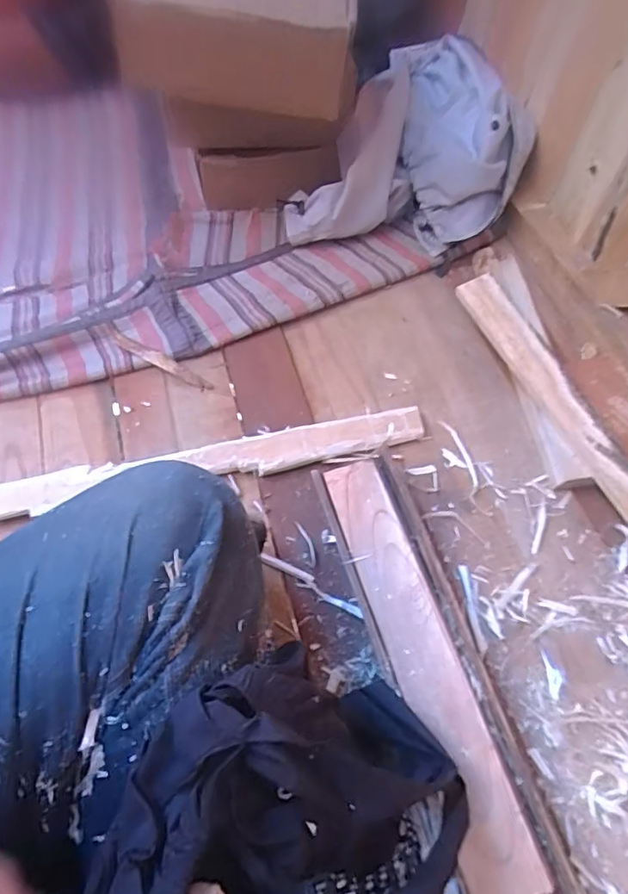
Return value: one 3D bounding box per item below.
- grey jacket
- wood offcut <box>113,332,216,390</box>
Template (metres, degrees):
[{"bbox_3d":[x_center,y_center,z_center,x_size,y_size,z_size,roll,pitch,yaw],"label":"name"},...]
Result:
[{"bbox_3d":[0.172,-0.444,0.833,0.271,0.146,0.425,27,63,13],"label":"grey jacket"},{"bbox_3d":[-0.201,-0.110,0.698,0.152,0.020,0.019,27,63,13],"label":"wood offcut"}]

